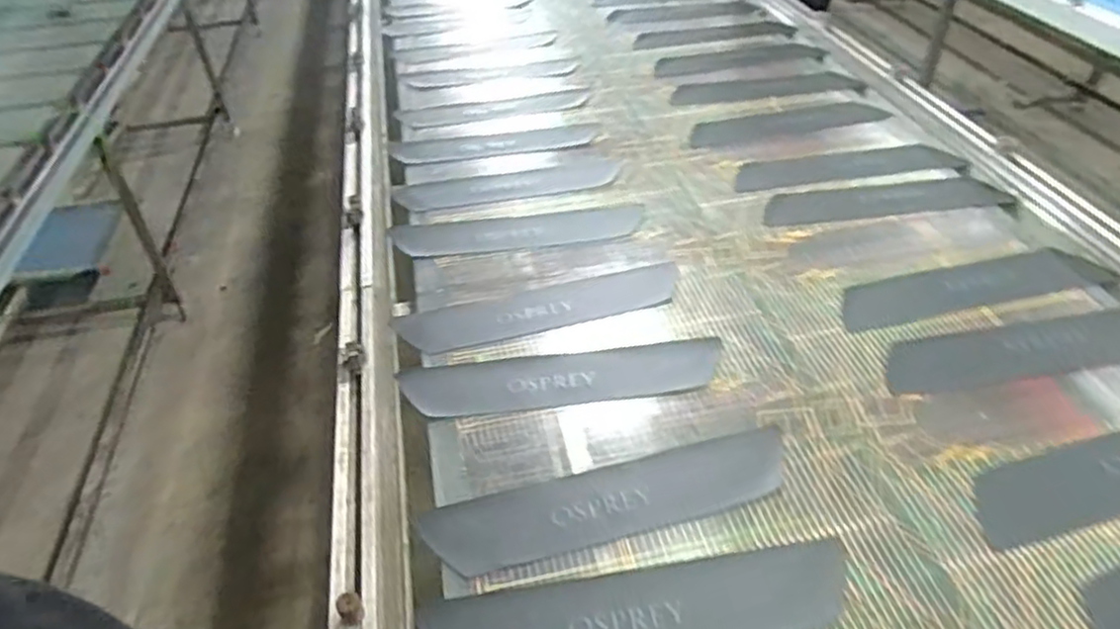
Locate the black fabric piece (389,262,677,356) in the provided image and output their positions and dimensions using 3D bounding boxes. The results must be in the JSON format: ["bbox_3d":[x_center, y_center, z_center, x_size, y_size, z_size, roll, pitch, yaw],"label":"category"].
[{"bbox_3d":[-0.027,-0.011,1.177,0.465,0.006,0.105,-12,41,-11],"label":"black fabric piece"}]

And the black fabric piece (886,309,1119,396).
[{"bbox_3d":[0.714,0.052,1.086,0.494,0.006,0.103,-8,44,-10],"label":"black fabric piece"}]

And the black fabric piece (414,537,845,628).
[{"bbox_3d":[0.088,0.326,0.785,0.465,0.008,0.102,-7,40,-5],"label":"black fabric piece"}]

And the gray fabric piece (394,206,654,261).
[{"bbox_3d":[-0.074,-0.153,1.342,0.468,0.015,0.110,-7,40,-5],"label":"gray fabric piece"}]

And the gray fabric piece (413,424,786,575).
[{"bbox_3d":[0.068,0.228,0.893,0.463,0.014,0.103,-12,43,-10],"label":"gray fabric piece"}]

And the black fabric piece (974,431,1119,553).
[{"bbox_3d":[0.721,0.192,0.909,0.463,0.008,0.103,-12,41,-11],"label":"black fabric piece"}]

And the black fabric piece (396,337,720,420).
[{"bbox_3d":[0.007,0.092,1.060,0.463,0.014,0.113,-8,40,-6],"label":"black fabric piece"}]

